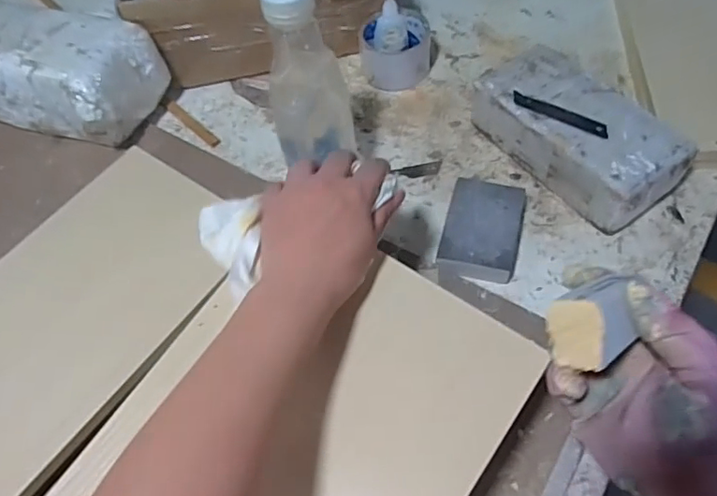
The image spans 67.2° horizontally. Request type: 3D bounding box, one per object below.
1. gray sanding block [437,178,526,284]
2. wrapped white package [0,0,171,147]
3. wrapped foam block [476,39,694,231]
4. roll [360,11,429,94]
[{"bbox_3d":[0.122,-0.016,0.531,0.070,0.030,0.112,12,61,12],"label":"gray sanding block"},{"bbox_3d":[-0.361,-0.206,0.632,0.239,0.118,0.127,16,62,14],"label":"wrapped white package"},{"bbox_3d":[0.221,-0.115,0.557,0.104,0.070,0.204,-34,62,-15],"label":"wrapped foam block"},{"bbox_3d":[0.046,-0.241,0.666,0.083,0.052,0.083,-2,59,3],"label":"roll"}]

